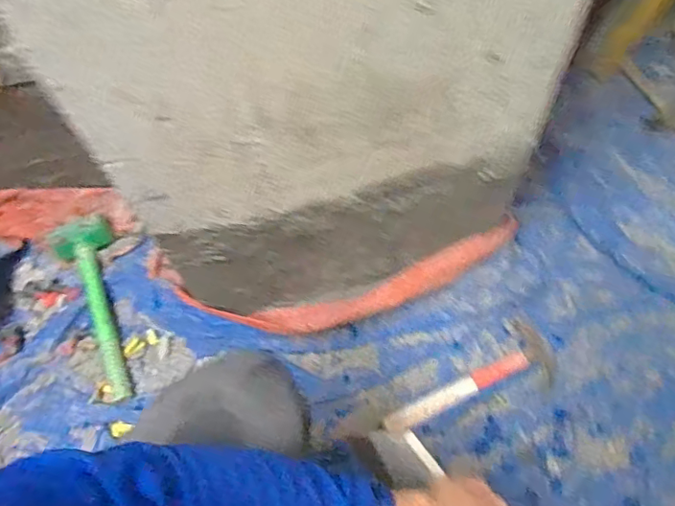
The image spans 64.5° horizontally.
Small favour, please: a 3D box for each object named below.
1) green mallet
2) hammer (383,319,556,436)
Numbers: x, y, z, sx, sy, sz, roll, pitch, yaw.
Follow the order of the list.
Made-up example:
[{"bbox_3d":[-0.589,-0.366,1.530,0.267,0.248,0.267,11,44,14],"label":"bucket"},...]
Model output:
[{"bbox_3d":[-0.415,0.092,0.919,0.098,0.052,0.336,-21,61,-8],"label":"green mallet"},{"bbox_3d":[0.211,0.210,0.840,0.292,0.035,0.100,-26,62,-10],"label":"hammer"}]

